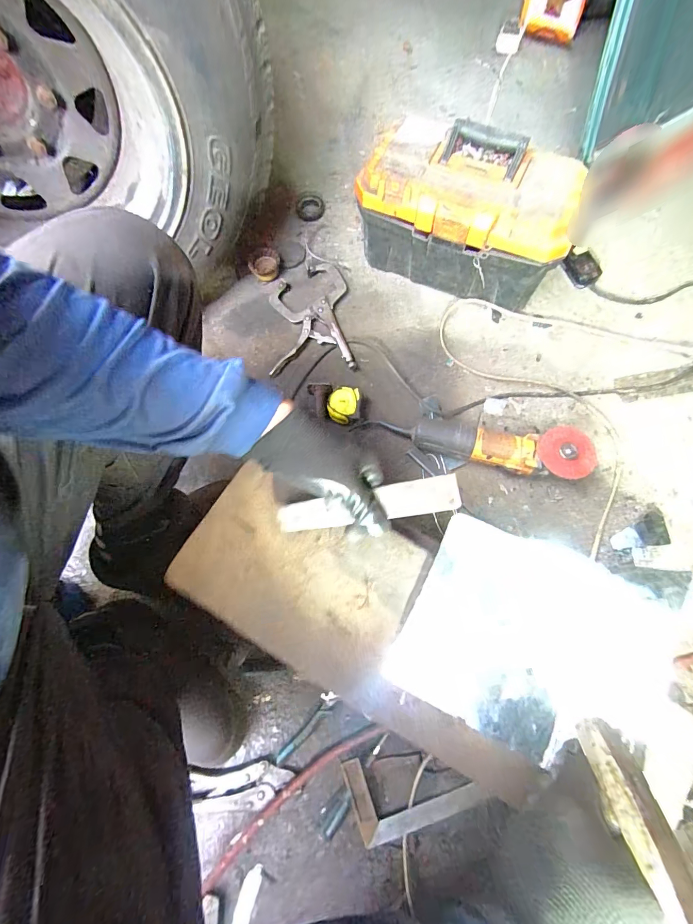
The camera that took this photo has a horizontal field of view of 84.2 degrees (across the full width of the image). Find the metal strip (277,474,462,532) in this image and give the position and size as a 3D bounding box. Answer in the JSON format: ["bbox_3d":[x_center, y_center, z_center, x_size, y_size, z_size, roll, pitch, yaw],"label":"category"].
[{"bbox_3d":[0.023,0.042,0.375,0.177,0.006,0.033,-9,89,-2],"label":"metal strip"}]

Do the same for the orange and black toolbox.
[{"bbox_3d":[0.210,-0.446,0.735,0.369,0.206,0.179,19,74,8],"label":"orange and black toolbox"}]

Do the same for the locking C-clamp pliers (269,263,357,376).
[{"bbox_3d":[-0.079,-0.309,0.815,0.162,0.020,0.255,-6,72,0],"label":"locking C-clamp pliers"}]

